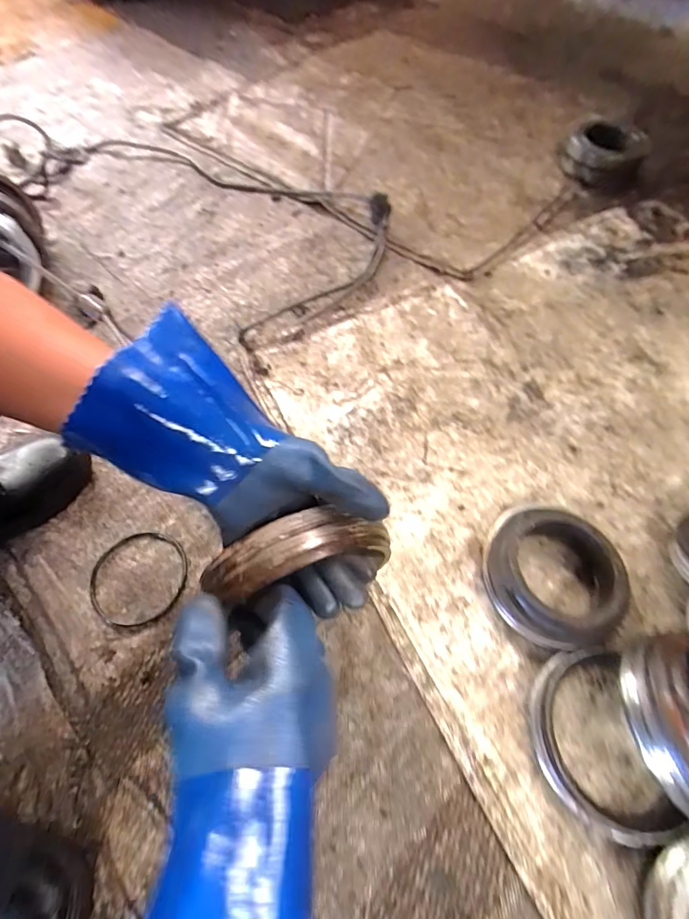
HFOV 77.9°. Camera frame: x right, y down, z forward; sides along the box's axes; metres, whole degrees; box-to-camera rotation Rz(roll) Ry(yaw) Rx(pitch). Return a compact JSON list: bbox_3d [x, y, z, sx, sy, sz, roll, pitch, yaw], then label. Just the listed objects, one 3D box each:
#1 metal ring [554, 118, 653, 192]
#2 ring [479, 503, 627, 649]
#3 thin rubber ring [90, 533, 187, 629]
[{"bbox_3d":[0.558,-0.662,0.925,0.169,0.058,0.169,28,64,15],"label":"metal ring"},{"bbox_3d":[0.237,0.128,0.488,0.142,0.057,0.150,0,61,0],"label":"ring"},{"bbox_3d":[-0.243,0.140,0.506,0.112,0.004,0.110,0,61,0],"label":"thin rubber ring"}]

